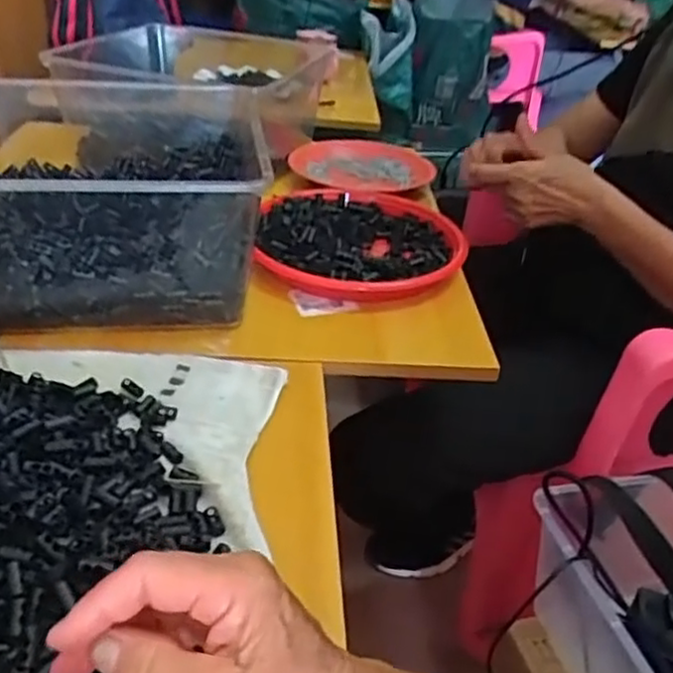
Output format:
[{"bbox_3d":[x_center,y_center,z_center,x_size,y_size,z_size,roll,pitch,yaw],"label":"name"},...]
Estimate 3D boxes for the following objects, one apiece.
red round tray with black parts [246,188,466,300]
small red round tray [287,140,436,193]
[{"bbox_3d":[0.026,-0.112,0.790,0.221,0.034,0.256,4,33,-3],"label":"red round tray with black parts"},{"bbox_3d":[0.040,-0.247,1.000,0.207,0.031,0.160,4,33,-4],"label":"small red round tray"}]

